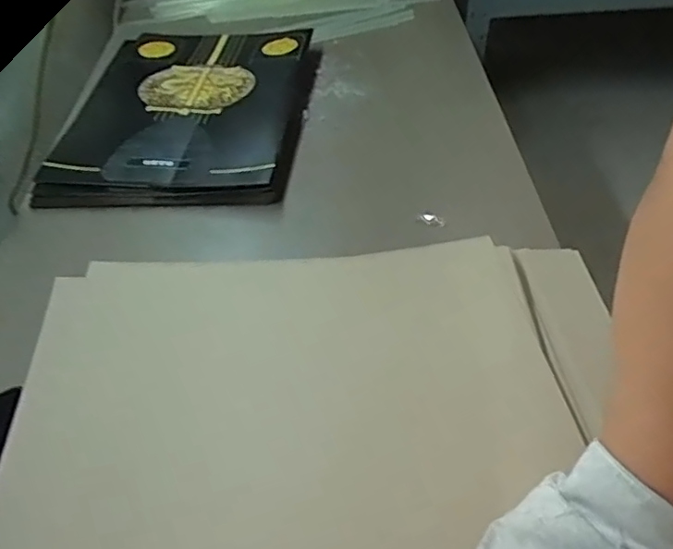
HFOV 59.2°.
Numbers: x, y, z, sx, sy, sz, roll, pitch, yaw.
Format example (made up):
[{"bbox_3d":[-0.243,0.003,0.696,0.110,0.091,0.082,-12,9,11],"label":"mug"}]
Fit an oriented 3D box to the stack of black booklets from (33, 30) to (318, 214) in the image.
[{"bbox_3d":[-0.210,-0.226,0.789,0.333,0.047,0.390,1,45,4],"label":"stack of black booklets"}]

